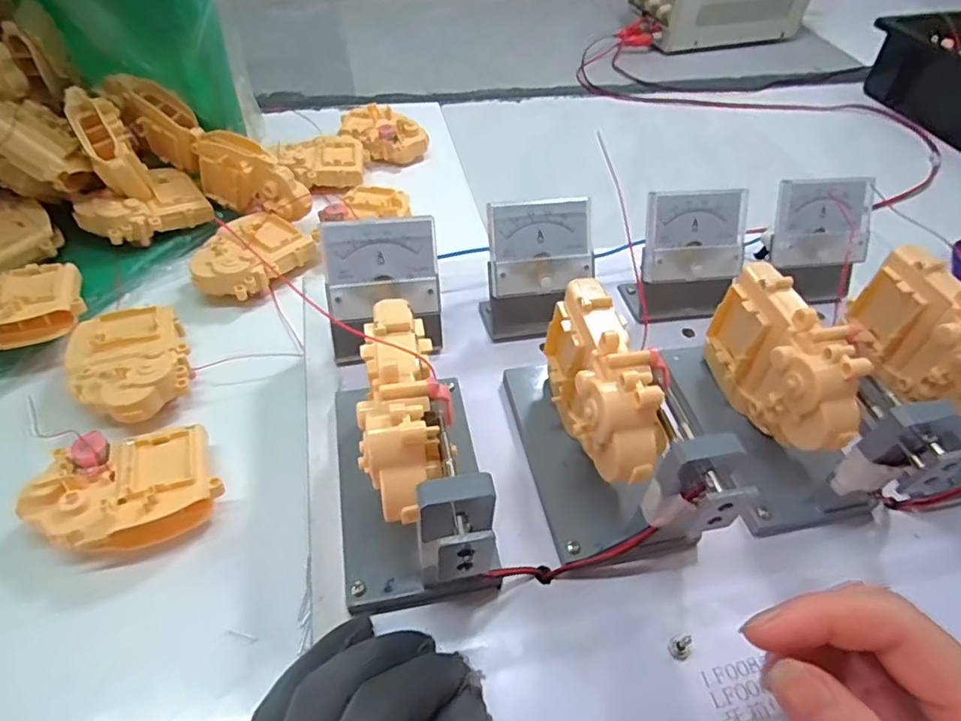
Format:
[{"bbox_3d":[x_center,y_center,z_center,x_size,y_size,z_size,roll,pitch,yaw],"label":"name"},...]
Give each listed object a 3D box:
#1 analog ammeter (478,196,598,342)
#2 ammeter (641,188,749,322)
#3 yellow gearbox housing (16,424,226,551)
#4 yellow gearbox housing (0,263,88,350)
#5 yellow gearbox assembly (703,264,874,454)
[{"bbox_3d":[0.037,-0.056,0.359,0.066,0.071,0.044,-9,49,-11],"label":"analog ammeter"},{"bbox_3d":[0.136,-0.068,0.376,0.065,0.072,0.041,0,48,-3],"label":"ammeter"},{"bbox_3d":[-0.205,0.075,0.339,0.093,0.039,0.066,-18,51,-18],"label":"yellow gearbox housing"},{"bbox_3d":[-0.332,-0.039,0.405,0.094,0.031,0.064,-11,49,-12],"label":"yellow gearbox housing"},{"bbox_3d":[0.154,0.003,0.299,0.031,0.069,0.096,-7,48,-9],"label":"yellow gearbox assembly"}]

